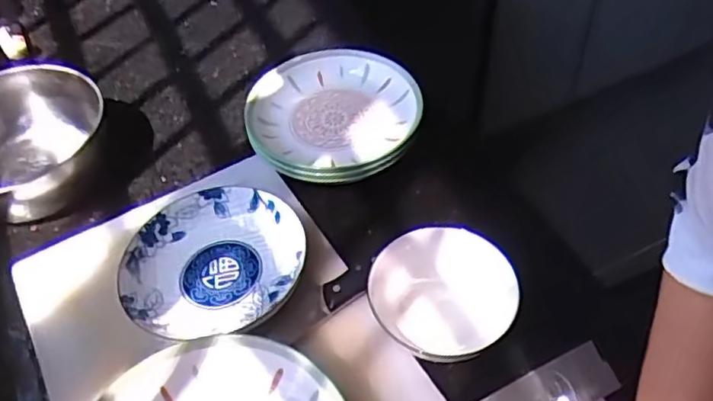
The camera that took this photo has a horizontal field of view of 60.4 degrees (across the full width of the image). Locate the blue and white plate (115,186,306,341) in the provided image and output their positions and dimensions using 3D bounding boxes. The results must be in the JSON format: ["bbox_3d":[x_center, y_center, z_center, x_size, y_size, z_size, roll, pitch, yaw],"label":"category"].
[{"bbox_3d":[-0.141,0.055,0.605,0.174,0.026,0.167,-2,50,2],"label":"blue and white plate"}]

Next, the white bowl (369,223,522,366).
[{"bbox_3d":[0.076,0.088,0.554,0.127,0.067,0.114,21,54,20],"label":"white bowl"}]

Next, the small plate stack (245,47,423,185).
[{"bbox_3d":[-0.027,-0.107,0.741,0.201,0.044,0.194,-4,50,0],"label":"small plate stack"}]

